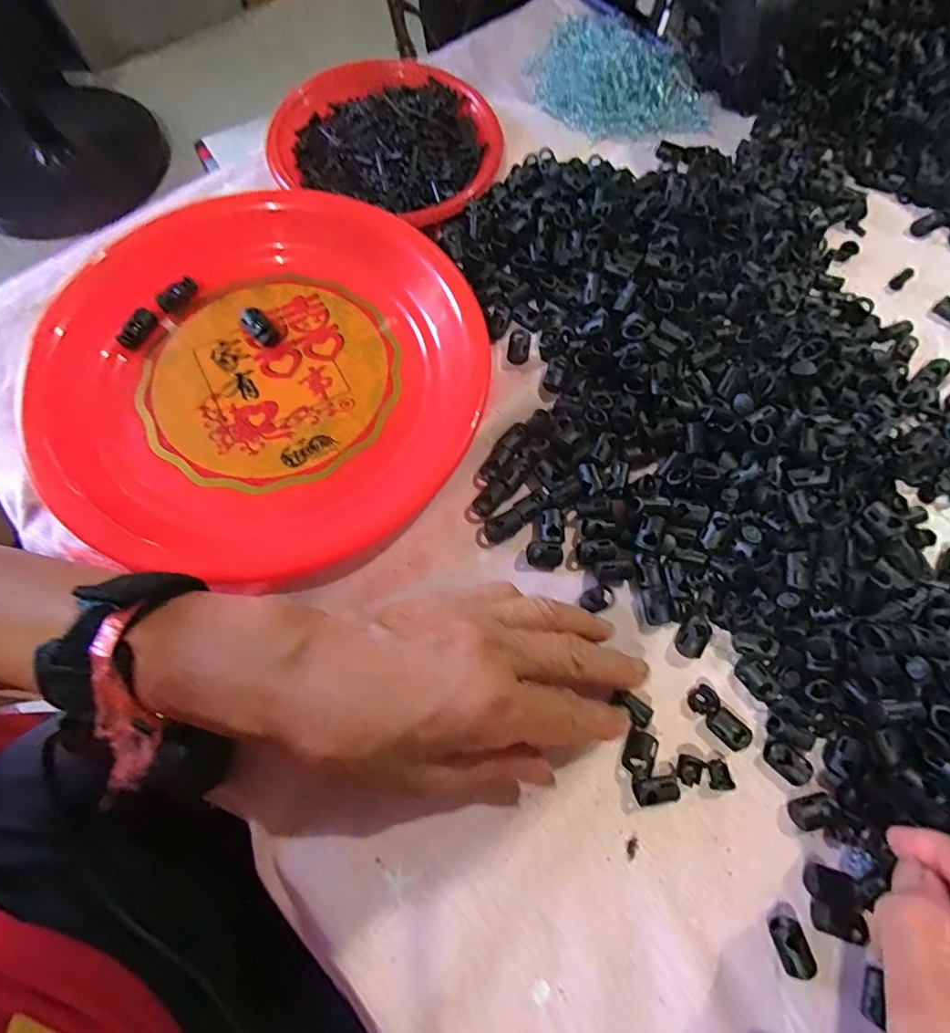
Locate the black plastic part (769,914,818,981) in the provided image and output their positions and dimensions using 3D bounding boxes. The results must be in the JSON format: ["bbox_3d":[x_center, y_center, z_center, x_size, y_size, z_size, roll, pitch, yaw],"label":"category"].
[{"bbox_3d":[0.140,0.190,0.226,0.015,0.007,0.021,-15,71,-5],"label":"black plastic part"}]

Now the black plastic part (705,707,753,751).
[{"bbox_3d":[0.127,0.106,0.256,0.012,0.009,0.021,-41,75,-13],"label":"black plastic part"}]

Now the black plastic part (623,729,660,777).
[{"bbox_3d":[0.081,0.116,0.250,0.013,0.007,0.020,25,72,9],"label":"black plastic part"}]

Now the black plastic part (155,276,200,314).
[{"bbox_3d":[-0.194,-0.144,0.335,0.010,0.009,0.028,41,75,13],"label":"black plastic part"}]

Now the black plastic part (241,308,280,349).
[{"bbox_3d":[-0.134,-0.118,0.320,0.015,0.014,0.021,-37,74,-12],"label":"black plastic part"}]

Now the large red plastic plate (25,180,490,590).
[{"bbox_3d":[-0.125,-0.089,0.307,0.256,0.029,0.246,0,70,0],"label":"large red plastic plate"}]

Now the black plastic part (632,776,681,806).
[{"bbox_3d":[0.087,0.131,0.244,0.020,0.009,0.013,-9,70,-3],"label":"black plastic part"}]

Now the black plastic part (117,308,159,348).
[{"bbox_3d":[-0.214,-0.119,0.325,0.009,0.011,0.027,26,72,9],"label":"black plastic part"}]

